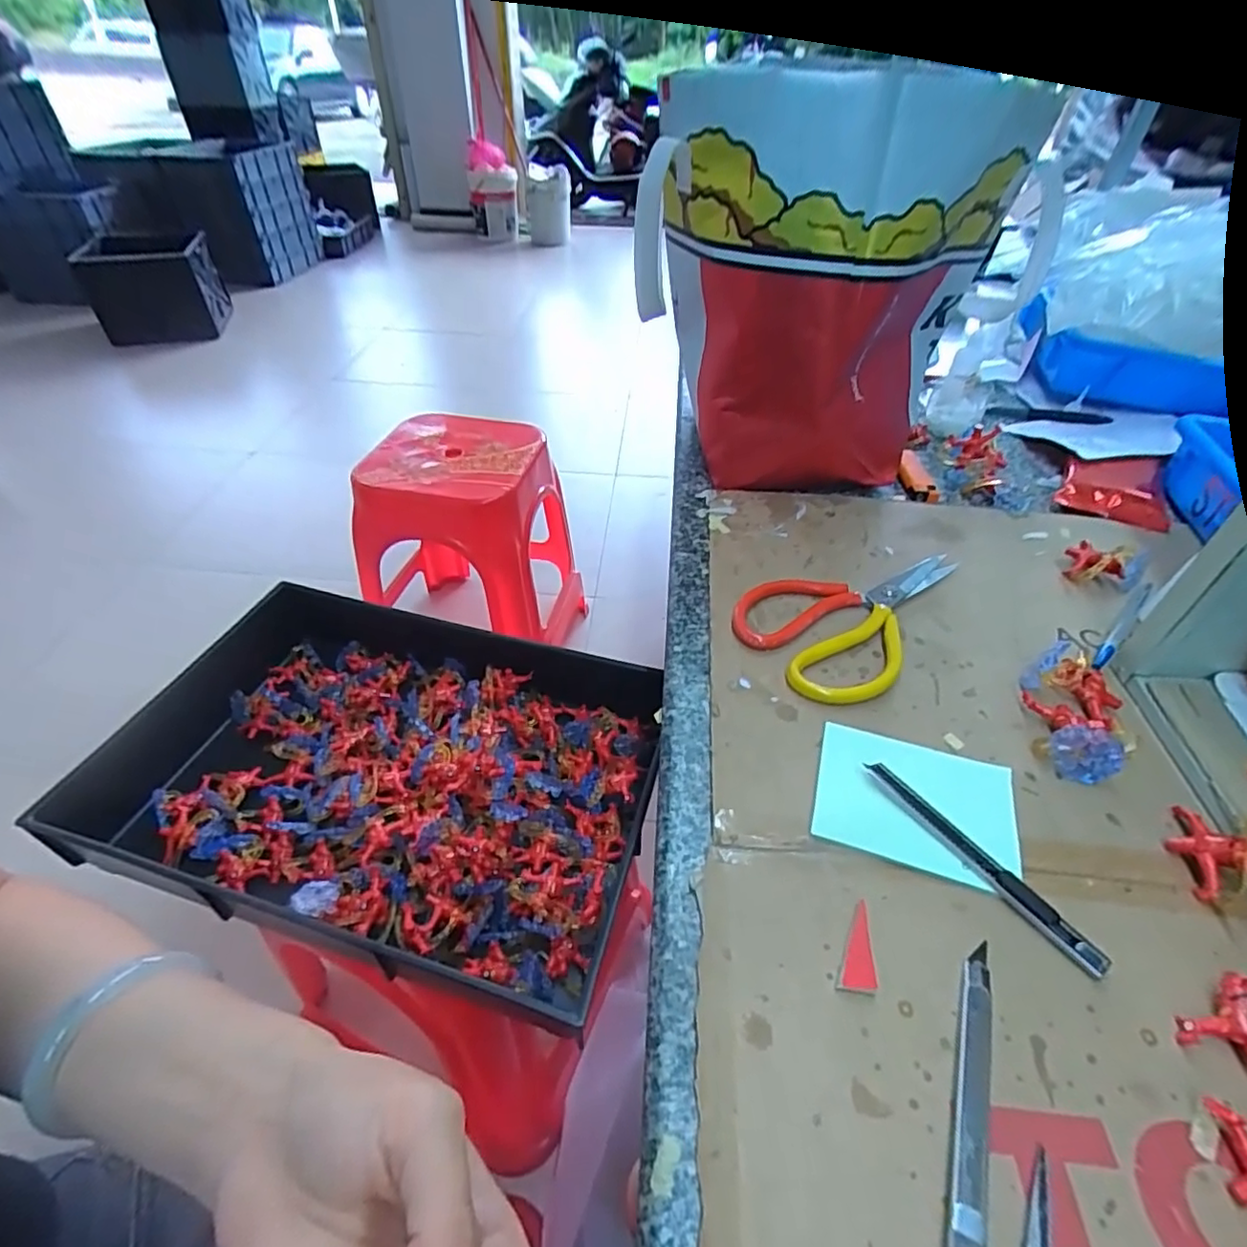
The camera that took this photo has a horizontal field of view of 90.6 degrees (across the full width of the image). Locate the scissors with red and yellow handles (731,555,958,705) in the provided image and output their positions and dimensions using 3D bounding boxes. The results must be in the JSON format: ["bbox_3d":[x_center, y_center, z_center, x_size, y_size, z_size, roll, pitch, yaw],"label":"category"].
[{"bbox_3d":[0.167,-0.011,0.433,0.177,0.012,0.110,-26,50,-25],"label":"scissors with red and yellow handles"}]

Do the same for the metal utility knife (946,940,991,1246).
[{"bbox_3d":[0.132,0.185,0.232,0.013,0.009,0.130,19,47,18],"label":"metal utility knife"}]

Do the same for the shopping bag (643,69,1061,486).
[{"bbox_3d":[0.156,-0.267,0.515,0.251,0.268,0.162,11,45,12],"label":"shopping bag"}]

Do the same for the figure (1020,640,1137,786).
[{"bbox_3d":[0.268,0.051,0.360,0.051,0.027,0.082,14,45,14],"label":"figure"}]

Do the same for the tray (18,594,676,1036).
[{"bbox_3d":[-0.204,0.130,0.575,0.456,0.078,0.321,13,45,13],"label":"tray"}]

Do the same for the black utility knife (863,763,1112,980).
[{"bbox_3d":[0.175,0.115,0.304,0.014,0.012,0.123,-26,50,-25],"label":"black utility knife"}]

